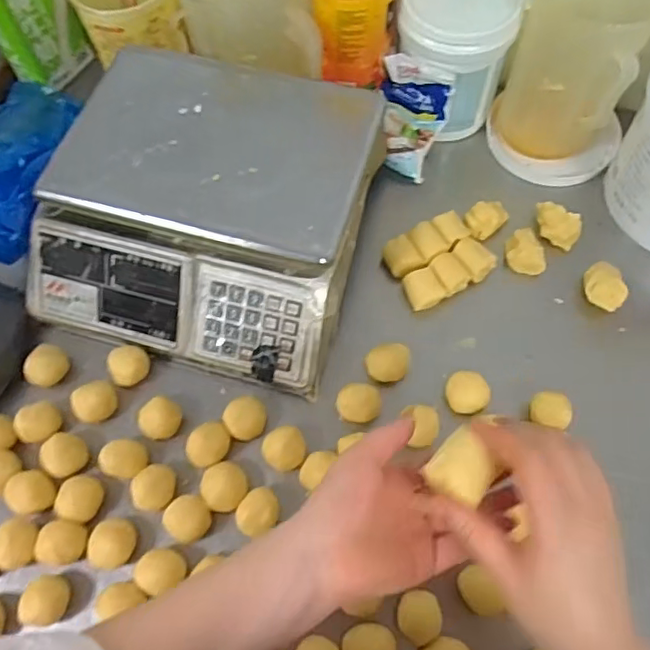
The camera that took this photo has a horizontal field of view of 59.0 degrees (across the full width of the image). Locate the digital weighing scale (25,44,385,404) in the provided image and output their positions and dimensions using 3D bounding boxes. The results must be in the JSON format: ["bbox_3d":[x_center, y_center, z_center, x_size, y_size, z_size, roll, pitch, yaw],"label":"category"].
[{"bbox_3d":[-0.123,-0.132,0.625,0.327,0.101,0.320,15,67,8],"label":"digital weighing scale"}]

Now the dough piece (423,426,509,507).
[{"bbox_3d":[0.087,0.091,0.362,0.036,0.016,0.040,41,73,17],"label":"dough piece"}]

